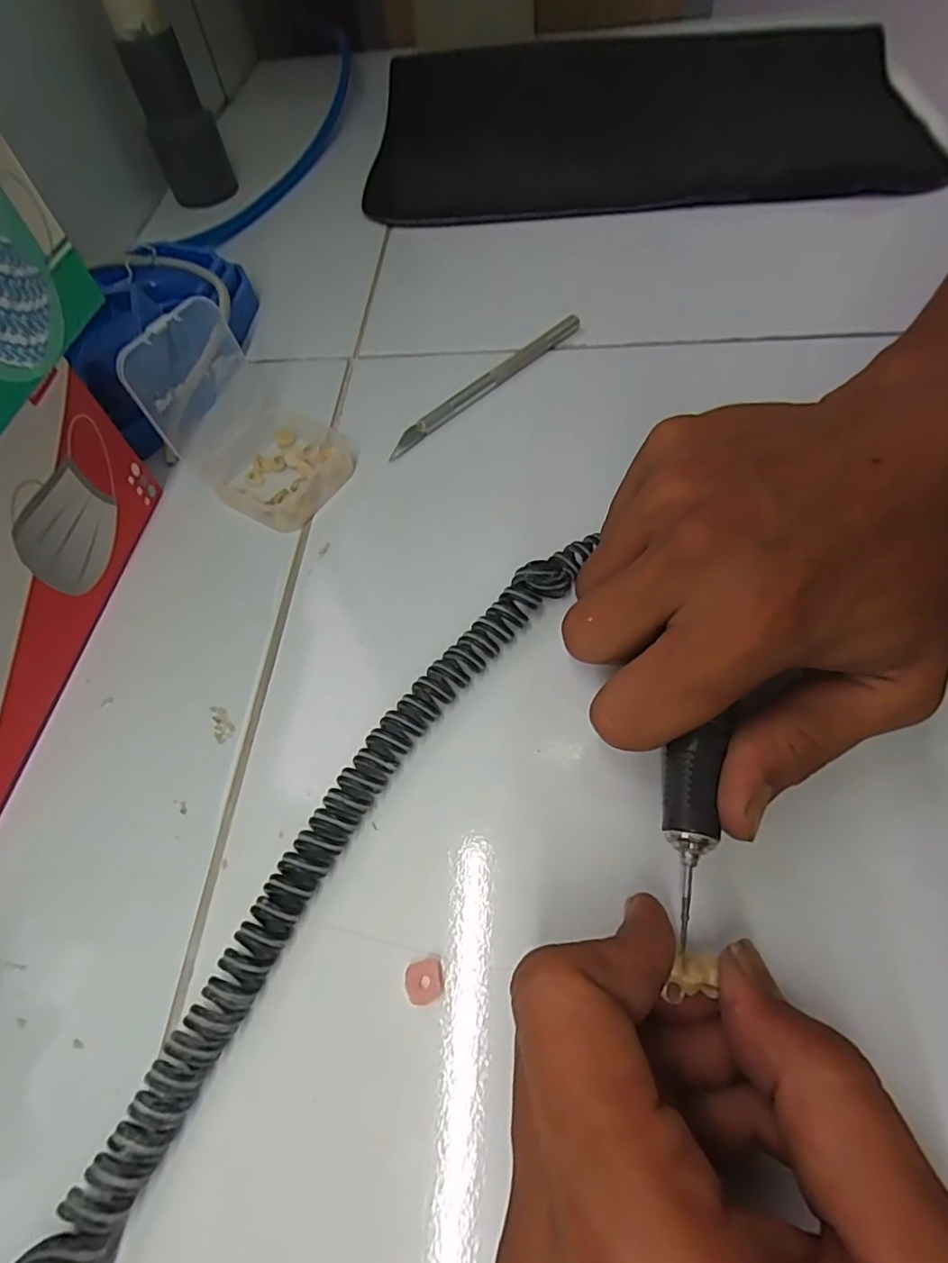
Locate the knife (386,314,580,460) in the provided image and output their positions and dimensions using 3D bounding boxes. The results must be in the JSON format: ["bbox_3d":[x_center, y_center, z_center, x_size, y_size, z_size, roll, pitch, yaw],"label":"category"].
[{"bbox_3d":[0.008,-0.133,0.312,0.132,0.007,0.010,-41,64,-17],"label":"knife"}]

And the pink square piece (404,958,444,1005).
[{"bbox_3d":[-0.015,0.104,0.176,0.011,0.005,0.011,-12,59,-1],"label":"pink square piece"}]

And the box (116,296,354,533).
[{"bbox_3d":[-0.106,-0.095,0.270,0.085,0.048,0.064,35,69,23],"label":"box"}]

